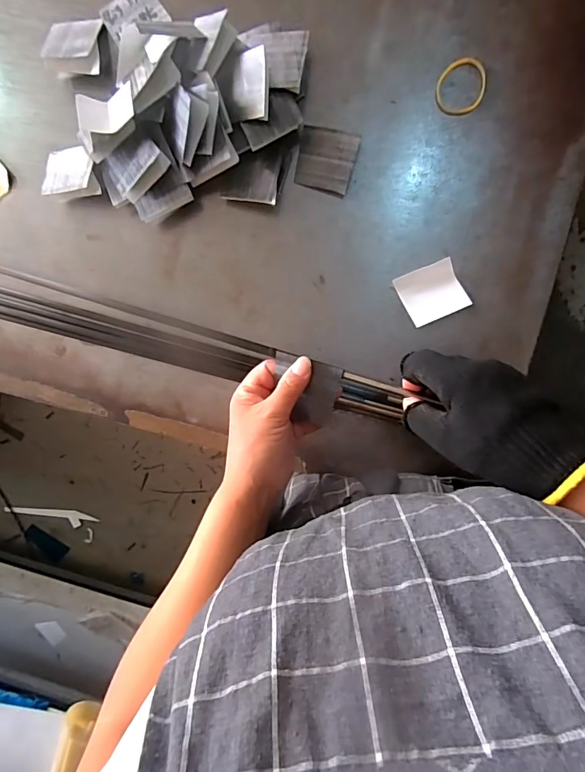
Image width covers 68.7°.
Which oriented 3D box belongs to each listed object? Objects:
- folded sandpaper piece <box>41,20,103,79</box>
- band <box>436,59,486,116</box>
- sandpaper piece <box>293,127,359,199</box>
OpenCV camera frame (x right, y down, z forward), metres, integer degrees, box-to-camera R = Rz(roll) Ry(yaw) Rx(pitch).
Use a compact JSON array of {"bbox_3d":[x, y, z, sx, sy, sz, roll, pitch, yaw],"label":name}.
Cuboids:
[{"bbox_3d":[-0.220,-0.339,0.423,0.058,0.026,0.050,-1,94,6],"label":"folded sandpaper piece"},{"bbox_3d":[0.158,-0.280,0.400,0.045,0.004,0.049,-1,94,5],"label":"band"},{"bbox_3d":[0.032,-0.222,0.419,0.056,0.012,0.056,17,96,4],"label":"sandpaper piece"}]

